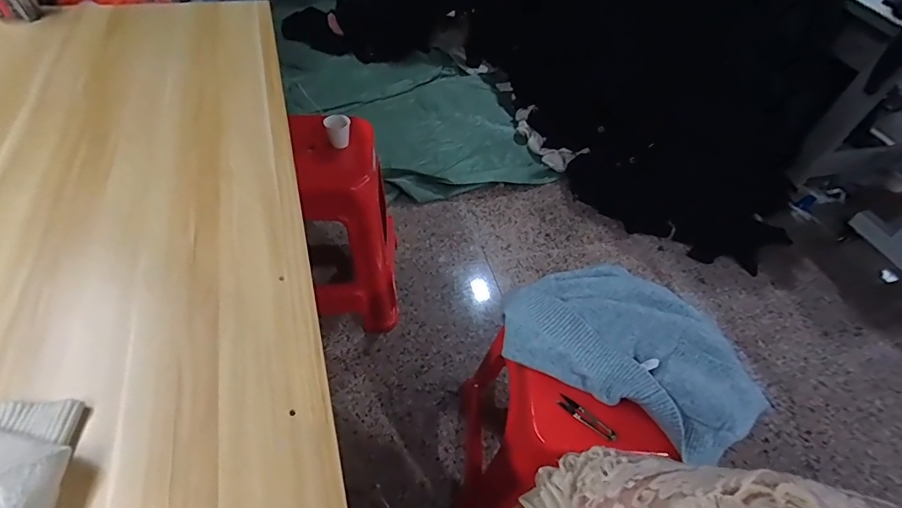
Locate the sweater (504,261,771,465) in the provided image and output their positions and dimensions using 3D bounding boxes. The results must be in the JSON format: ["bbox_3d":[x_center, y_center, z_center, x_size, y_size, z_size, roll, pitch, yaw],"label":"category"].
[{"bbox_3d":[0.300,0.157,0.768,0.429,0.102,0.246,33,52,20],"label":"sweater"}]

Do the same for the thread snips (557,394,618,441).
[{"bbox_3d":[0.214,0.259,0.724,0.099,0.010,0.020,37,54,23],"label":"thread snips"}]

